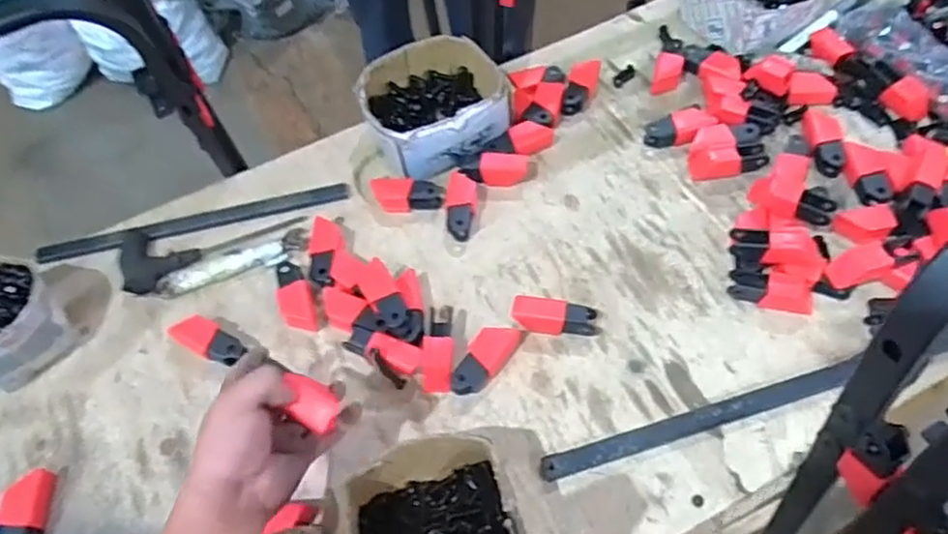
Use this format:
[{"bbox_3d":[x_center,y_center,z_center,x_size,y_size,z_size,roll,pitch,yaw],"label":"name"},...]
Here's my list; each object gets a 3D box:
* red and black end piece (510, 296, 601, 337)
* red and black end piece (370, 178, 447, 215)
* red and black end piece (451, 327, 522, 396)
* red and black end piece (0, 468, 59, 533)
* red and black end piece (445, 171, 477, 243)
[{"bbox_3d":[0.084,0.055,0.681,0.085,0.032,0.032,4,59,7],"label":"red and black end piece"},{"bbox_3d":[-0.081,-0.087,0.788,0.091,0.031,0.041,6,59,8],"label":"red and black end piece"},{"bbox_3d":[0.011,0.090,0.662,0.034,0.023,0.087,29,65,20],"label":"red and black end piece"},{"bbox_3d":[-0.422,0.235,0.613,0.037,0.031,0.085,-1,58,4],"label":"red and black end piece"},{"bbox_3d":[-0.015,-0.072,0.772,0.036,0.019,0.086,4,59,7],"label":"red and black end piece"}]

